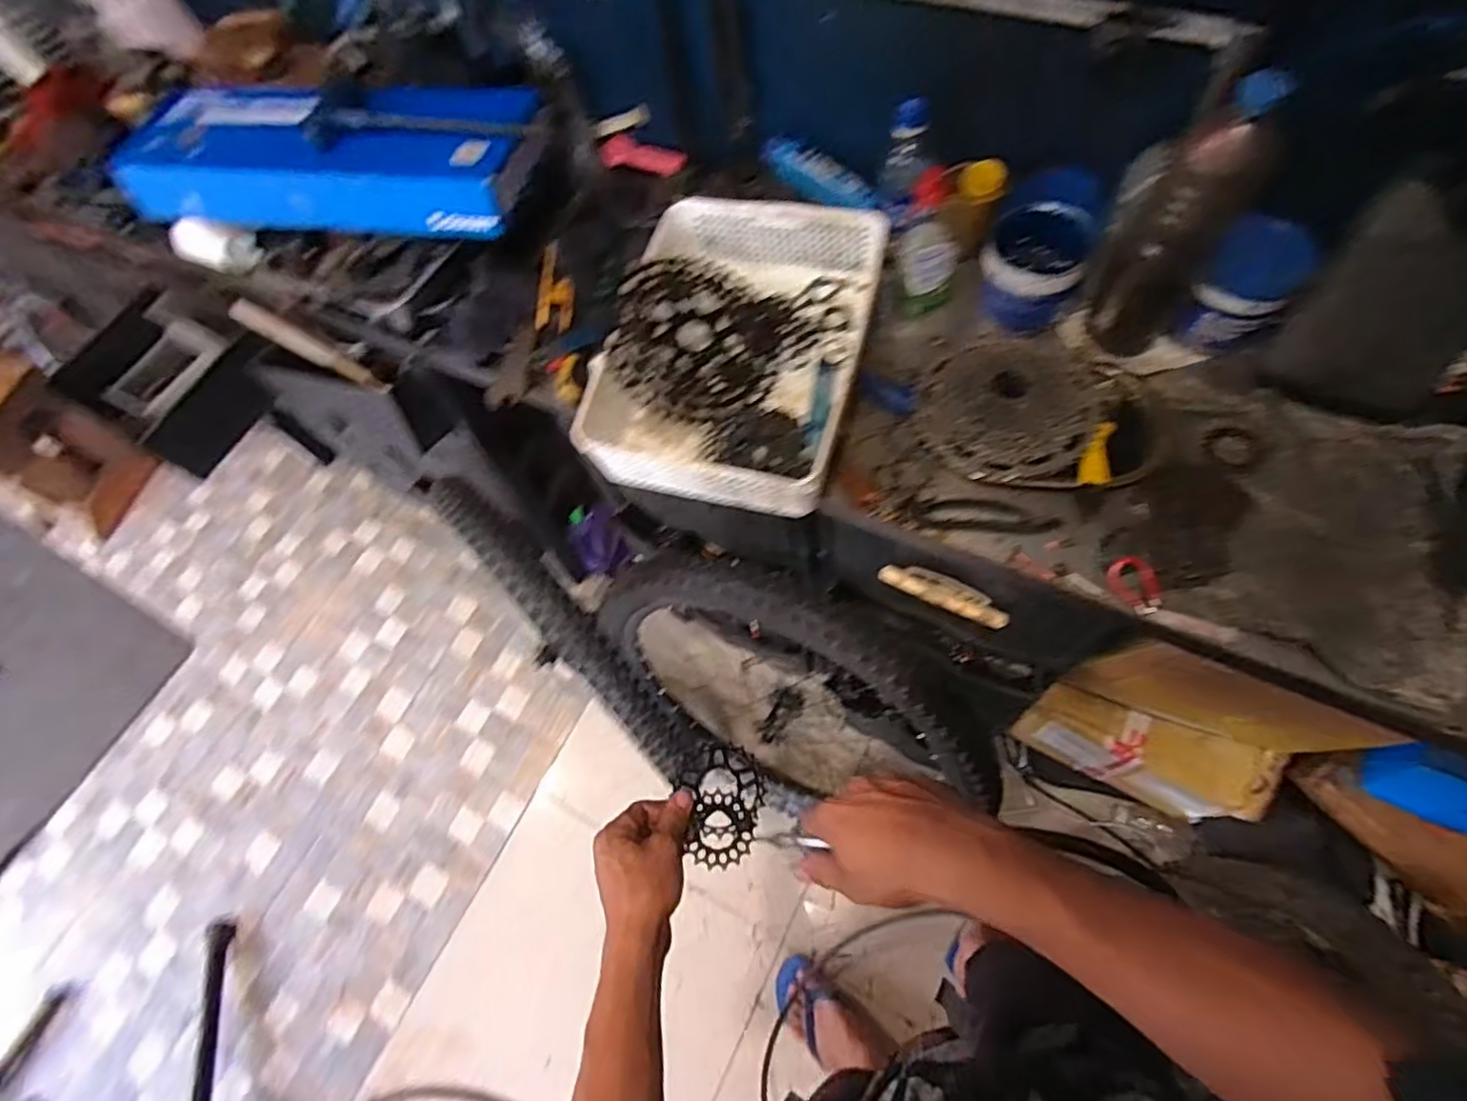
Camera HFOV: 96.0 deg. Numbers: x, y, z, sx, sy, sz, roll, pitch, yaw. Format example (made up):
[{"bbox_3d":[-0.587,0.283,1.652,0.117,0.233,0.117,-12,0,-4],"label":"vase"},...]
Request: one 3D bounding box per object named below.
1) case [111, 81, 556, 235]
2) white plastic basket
[{"bbox_3d":[-0.482,-0.485,0.805,0.524,0.079,0.210,4,66,11],"label":"case"},{"bbox_3d":[0.005,-0.211,0.702,0.251,0.089,0.326,12,68,14],"label":"white plastic basket"}]

